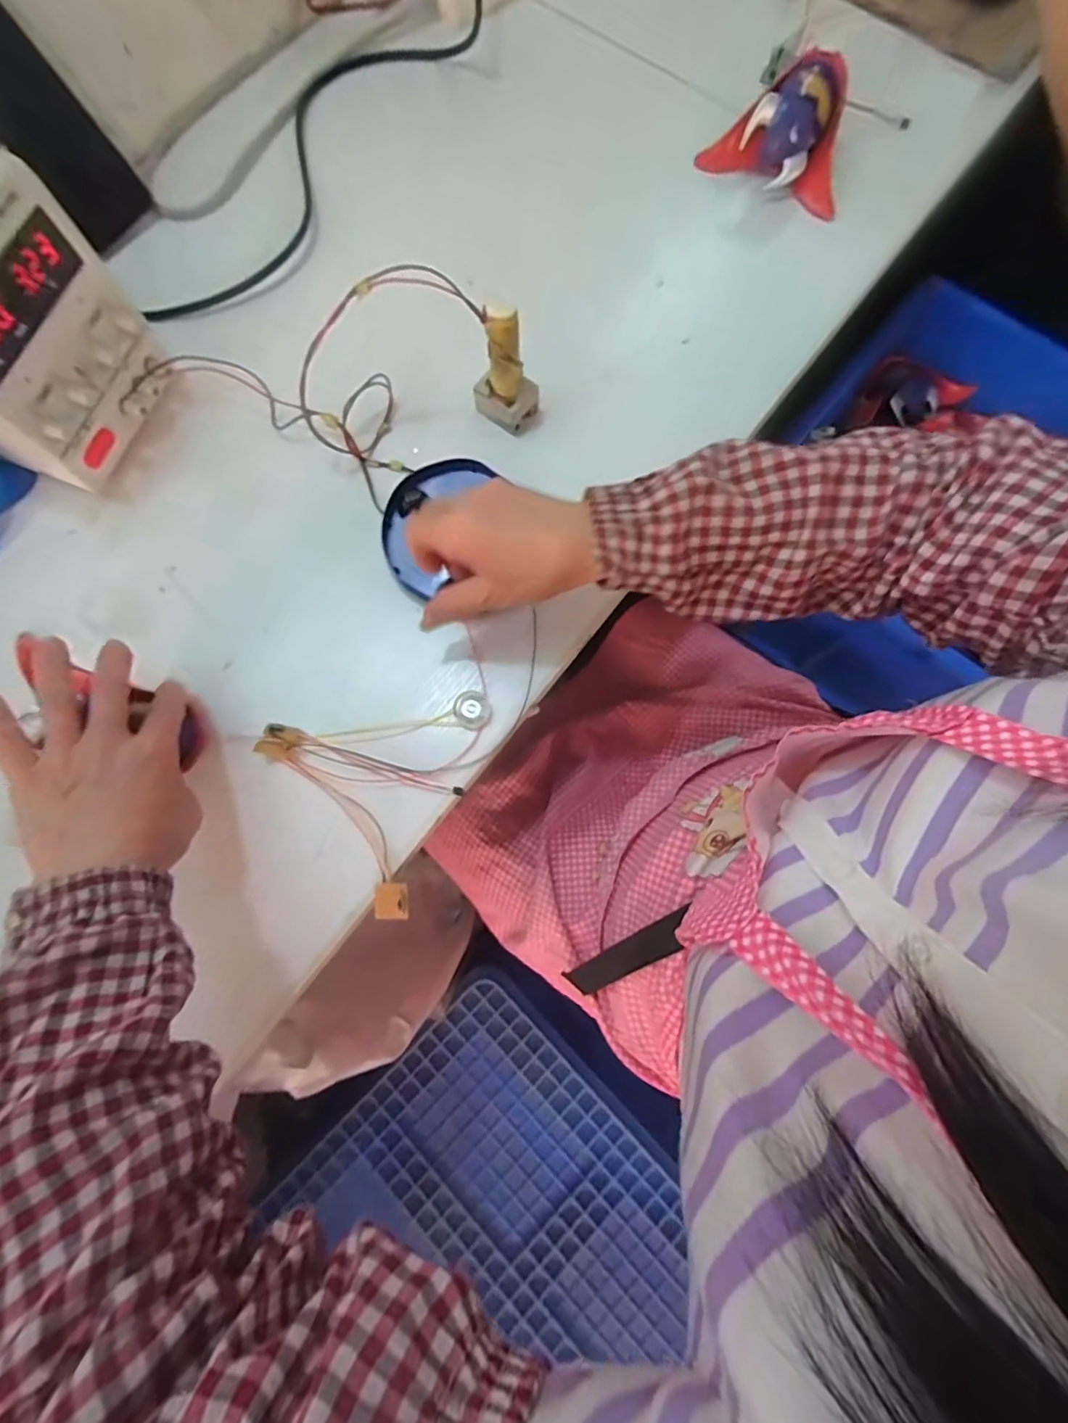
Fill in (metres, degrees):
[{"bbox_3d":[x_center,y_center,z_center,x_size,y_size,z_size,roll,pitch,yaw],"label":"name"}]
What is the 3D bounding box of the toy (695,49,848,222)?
[{"bbox_3d":[0.223,-0.512,0.483,0.130,0.057,0.078,23,79,4],"label":"toy"}]

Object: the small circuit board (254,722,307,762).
[{"bbox_3d":[-0.179,0.021,0.389,0.027,0.013,0.025,18,79,3],"label":"small circuit board"}]

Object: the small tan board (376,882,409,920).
[{"bbox_3d":[-0.096,0.128,0.371,0.023,0.010,0.023,1,78,-1],"label":"small tan board"}]

